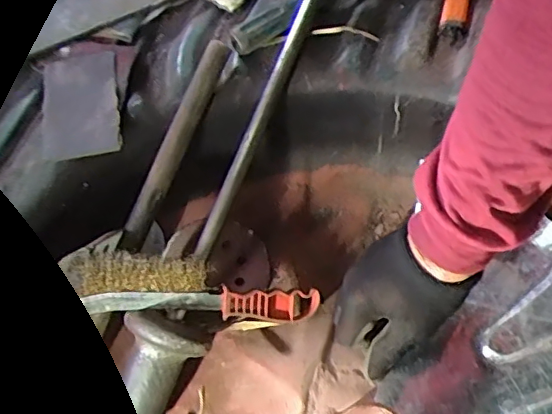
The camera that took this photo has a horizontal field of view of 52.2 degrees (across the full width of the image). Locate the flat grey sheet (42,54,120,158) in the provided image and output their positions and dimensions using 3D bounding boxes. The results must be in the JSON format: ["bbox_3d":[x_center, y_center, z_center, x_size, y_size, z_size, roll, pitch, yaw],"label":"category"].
[{"bbox_3d":[-0.188,-0.102,0.542,0.070,0.010,0.124,-11,62,-4],"label":"flat grey sheet"}]

